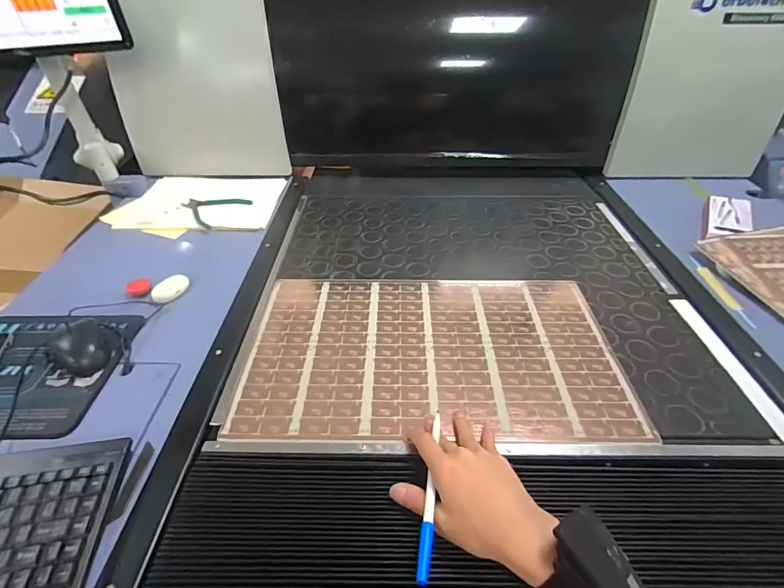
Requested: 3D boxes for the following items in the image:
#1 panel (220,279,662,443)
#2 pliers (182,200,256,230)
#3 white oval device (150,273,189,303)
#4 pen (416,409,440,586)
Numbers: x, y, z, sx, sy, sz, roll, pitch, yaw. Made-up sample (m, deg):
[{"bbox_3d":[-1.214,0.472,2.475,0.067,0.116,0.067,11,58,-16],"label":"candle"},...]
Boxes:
[{"bbox_3d":[0.057,0.075,0.572,0.502,0.010,0.291,0,41,1],"label":"panel"},{"bbox_3d":[-0.375,-0.191,0.872,0.123,0.009,0.137,-28,49,-28],"label":"pliers"},{"bbox_3d":[-0.389,-0.010,0.698,0.053,0.014,0.064,21,45,22],"label":"white oval device"},{"bbox_3d":[0.039,0.185,0.392,0.011,0.009,0.175,7,34,7],"label":"pen"}]

